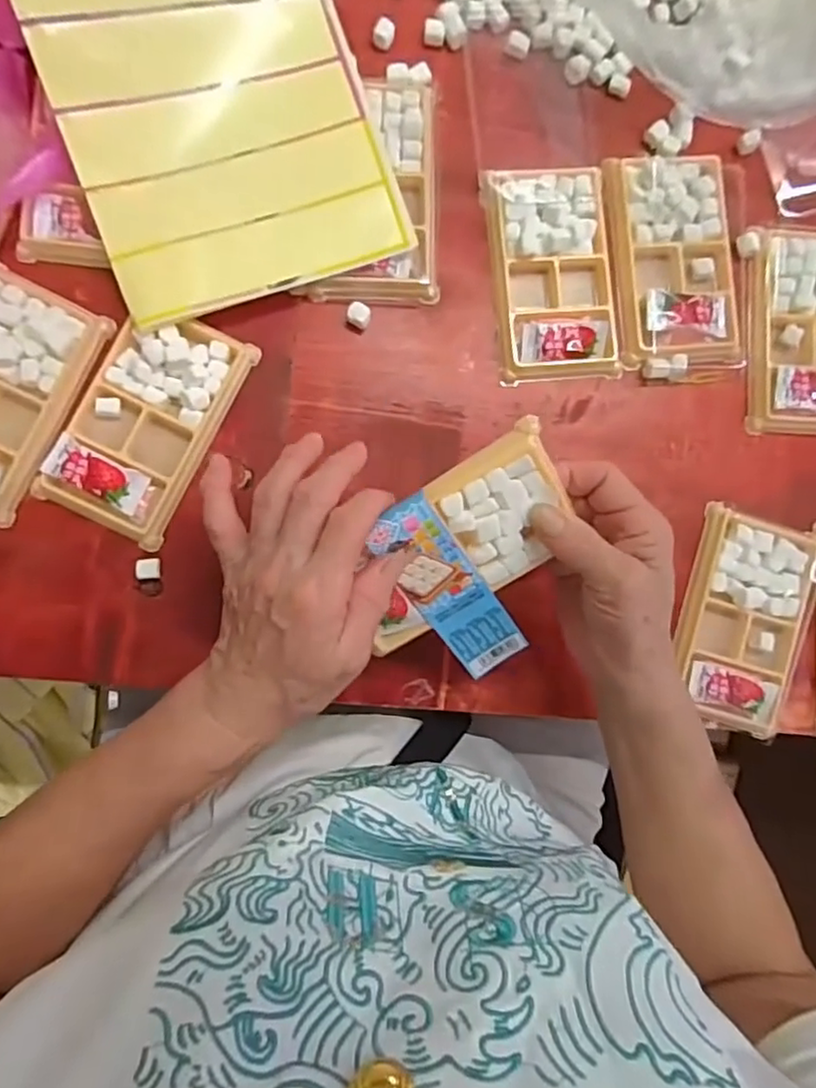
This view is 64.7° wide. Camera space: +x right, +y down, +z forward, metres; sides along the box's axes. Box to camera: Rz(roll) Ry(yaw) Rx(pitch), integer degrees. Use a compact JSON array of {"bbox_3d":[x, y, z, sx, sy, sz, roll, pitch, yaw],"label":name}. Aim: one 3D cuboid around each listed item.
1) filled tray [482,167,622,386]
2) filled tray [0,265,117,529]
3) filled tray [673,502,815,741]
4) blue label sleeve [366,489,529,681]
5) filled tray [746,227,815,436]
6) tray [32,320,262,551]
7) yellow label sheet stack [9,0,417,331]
[{"bbox_3d":[0.094,-0.175,0.413,0.079,0.013,0.133,-7,90,-5],"label":"filled tray"},{"bbox_3d":[-0.240,-0.088,0.379,0.078,0.016,0.136,27,87,-4],"label":"filled tray"},{"bbox_3d":[0.222,0.051,0.420,0.081,0.016,0.138,16,88,-4],"label":"filled tray"},{"bbox_3d":[0.023,0.026,0.346,0.037,0.005,0.117,-32,119,10],"label":"blue label sleeve"},{"bbox_3d":[0.269,-0.142,0.429,0.078,0.011,0.136,2,89,-4],"label":"filled tray"},{"bbox_3d":[-0.157,-0.074,0.386,0.076,0.015,0.133,25,87,-4],"label":"tray"},{"bbox_3d":[-0.126,-0.305,0.365,0.175,0.029,0.319,-19,102,-10],"label":"yellow label sheet stack"}]

